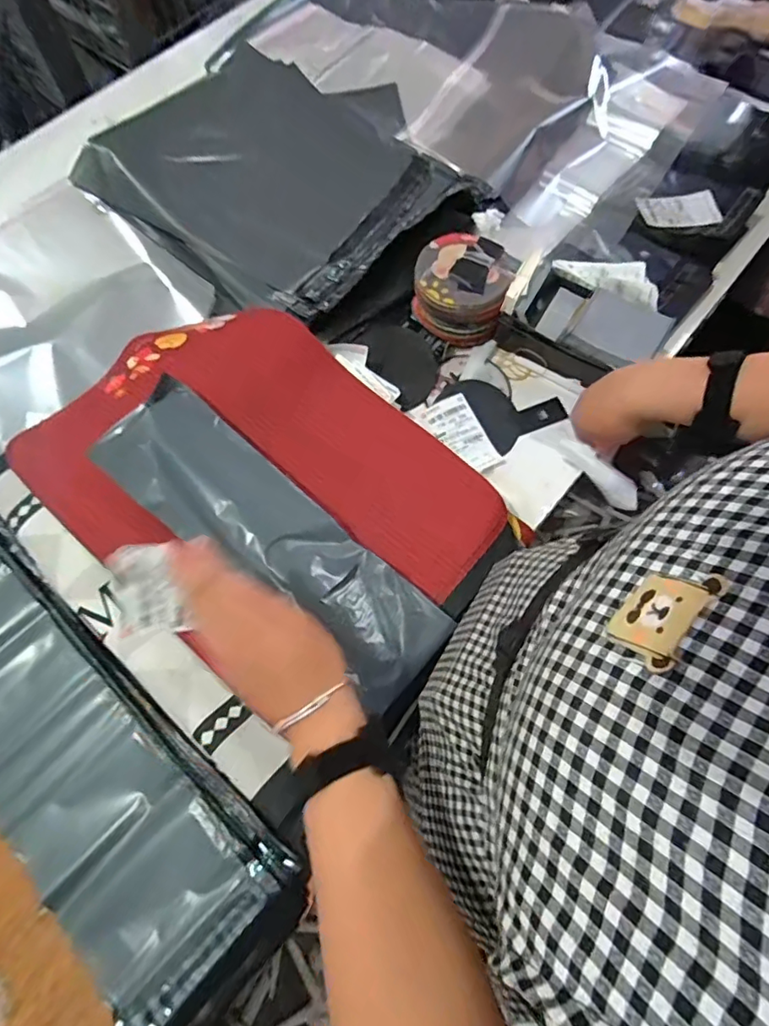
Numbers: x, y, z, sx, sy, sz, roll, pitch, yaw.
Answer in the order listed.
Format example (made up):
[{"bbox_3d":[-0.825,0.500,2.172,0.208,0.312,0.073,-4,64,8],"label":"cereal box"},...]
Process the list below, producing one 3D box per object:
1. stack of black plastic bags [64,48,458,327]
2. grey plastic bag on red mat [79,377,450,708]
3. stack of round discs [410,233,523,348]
[{"bbox_3d":[-0.179,-0.608,0.941,0.531,0.068,0.604,-42,74,-16],"label":"stack of black plastic bags"},{"bbox_3d":[-0.133,0.020,0.595,0.449,0.032,0.135,38,69,10],"label":"grey plastic bag on red mat"},{"bbox_3d":[0.117,-0.342,0.812,0.142,0.096,0.132,11,68,4],"label":"stack of round discs"}]

